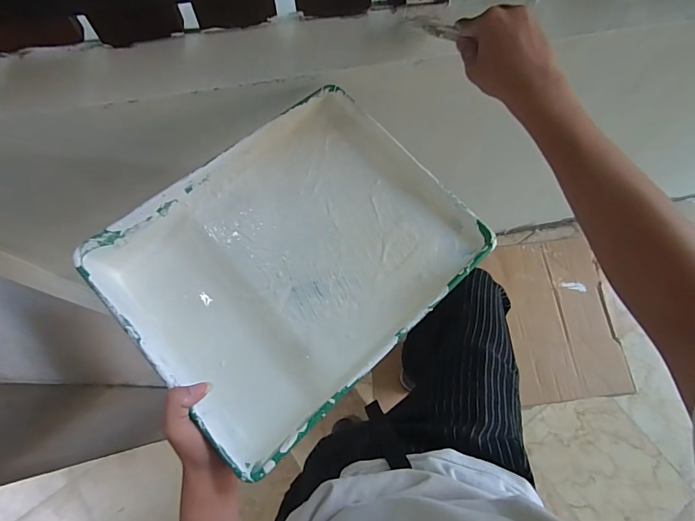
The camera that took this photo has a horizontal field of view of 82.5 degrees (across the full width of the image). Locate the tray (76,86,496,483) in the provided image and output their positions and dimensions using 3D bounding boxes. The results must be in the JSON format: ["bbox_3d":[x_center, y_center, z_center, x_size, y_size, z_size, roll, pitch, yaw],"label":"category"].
[{"bbox_3d":[-0.054,-0.007,0.430,0.341,0.063,0.277,-42,78,-13],"label":"tray"}]

